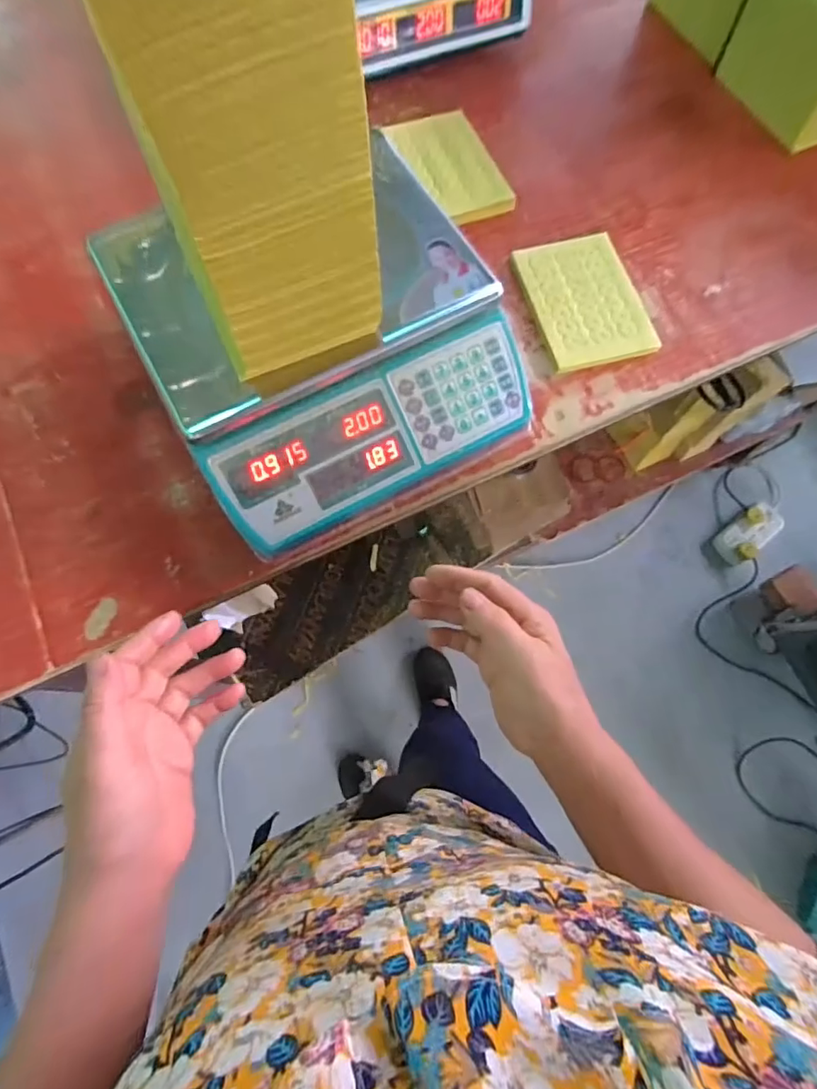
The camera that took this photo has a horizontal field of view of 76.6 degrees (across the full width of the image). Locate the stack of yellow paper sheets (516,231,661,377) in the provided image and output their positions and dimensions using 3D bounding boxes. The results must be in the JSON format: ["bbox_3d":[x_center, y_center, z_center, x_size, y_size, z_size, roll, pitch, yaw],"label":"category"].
[{"bbox_3d":[0.193,-0.267,0.569,0.117,0.016,0.164,-15,74,-6],"label":"stack of yellow paper sheets"}]

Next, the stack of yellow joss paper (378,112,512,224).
[{"bbox_3d":[0.048,-0.448,0.617,0.098,0.020,0.162,-21,74,-8],"label":"stack of yellow joss paper"}]

